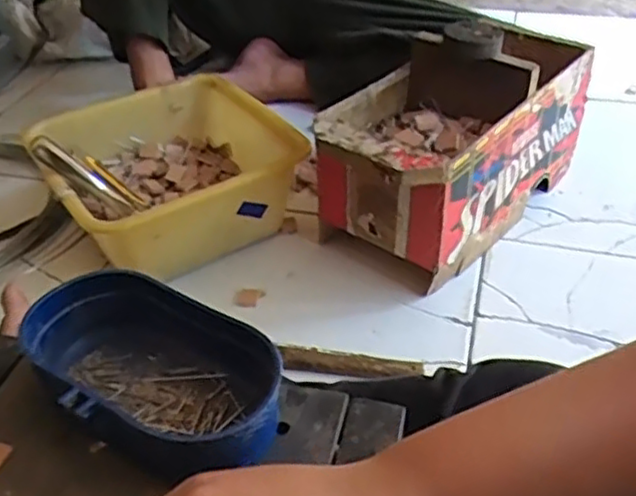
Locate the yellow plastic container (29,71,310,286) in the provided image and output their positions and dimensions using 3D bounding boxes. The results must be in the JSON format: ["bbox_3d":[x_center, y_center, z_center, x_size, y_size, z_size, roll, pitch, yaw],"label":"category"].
[{"bbox_3d":[-0.181,-0.084,0.845,0.262,0.132,0.265,-22,43,-24],"label":"yellow plastic container"}]

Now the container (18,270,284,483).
[{"bbox_3d":[-0.094,0.071,0.388,0.159,0.050,0.092,21,44,26],"label":"container"}]

